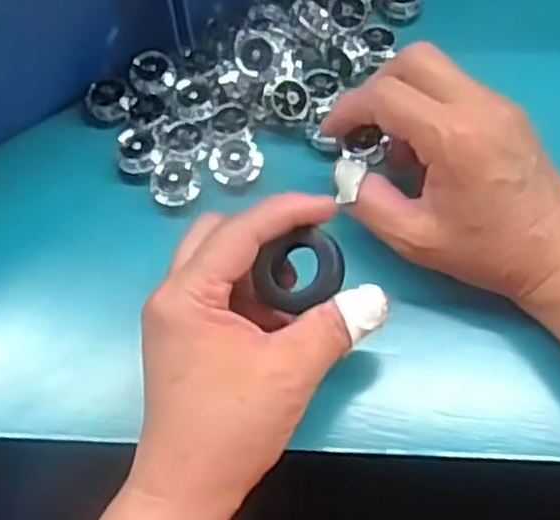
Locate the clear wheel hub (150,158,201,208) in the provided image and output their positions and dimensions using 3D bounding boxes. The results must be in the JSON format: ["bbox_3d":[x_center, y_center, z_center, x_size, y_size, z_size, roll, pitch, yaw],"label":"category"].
[{"bbox_3d":[-0.054,-0.041,0.395,0.024,0.010,0.028,-21,67,-6],"label":"clear wheel hub"}]

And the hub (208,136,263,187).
[{"bbox_3d":[-0.023,-0.050,0.399,0.025,0.009,0.023,-26,67,-8],"label":"hub"}]

